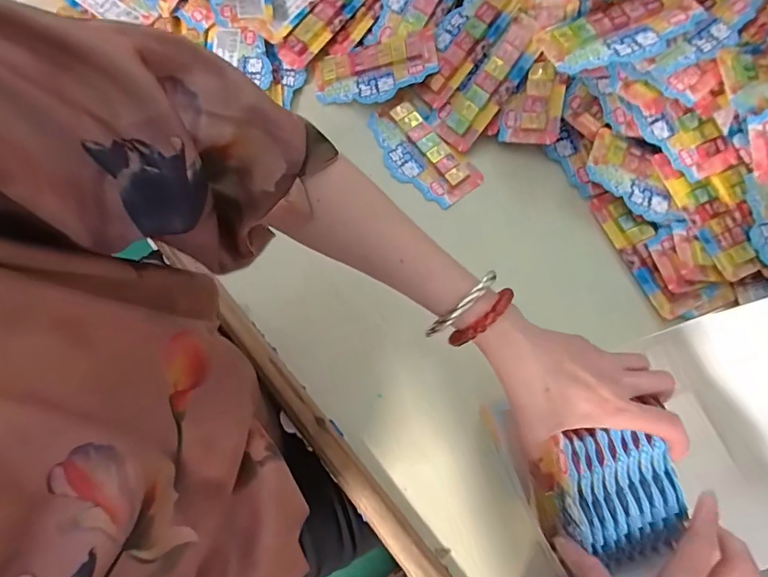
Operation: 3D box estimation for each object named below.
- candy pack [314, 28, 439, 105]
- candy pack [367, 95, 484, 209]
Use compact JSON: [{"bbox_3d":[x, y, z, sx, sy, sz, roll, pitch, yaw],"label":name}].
[{"bbox_3d":[-0.011,-0.254,0.524,0.143,0.014,0.069,-11,77,10],"label":"candy pack"},{"bbox_3d":[0.041,-0.155,0.514,0.074,0.013,0.143,-39,80,-8],"label":"candy pack"}]

